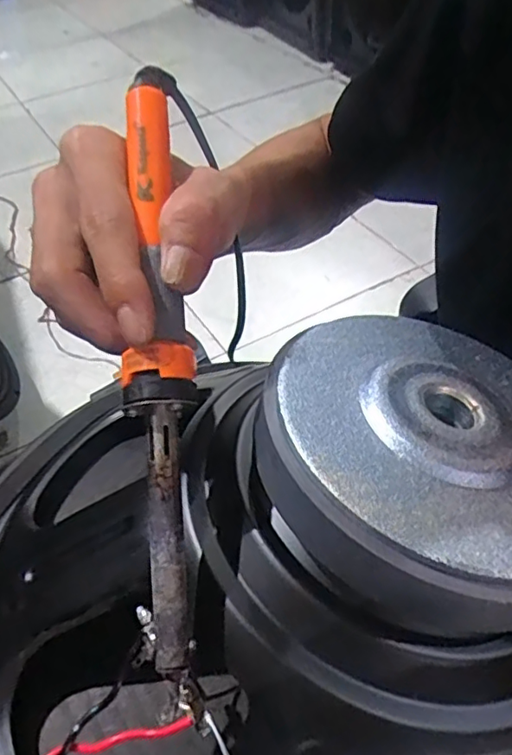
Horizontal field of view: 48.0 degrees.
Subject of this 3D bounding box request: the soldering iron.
[{"bbox_3d":[-0.034,-0.017,0.202,0.023,0.019,0.220,-5,78,2],"label":"soldering iron"}]

